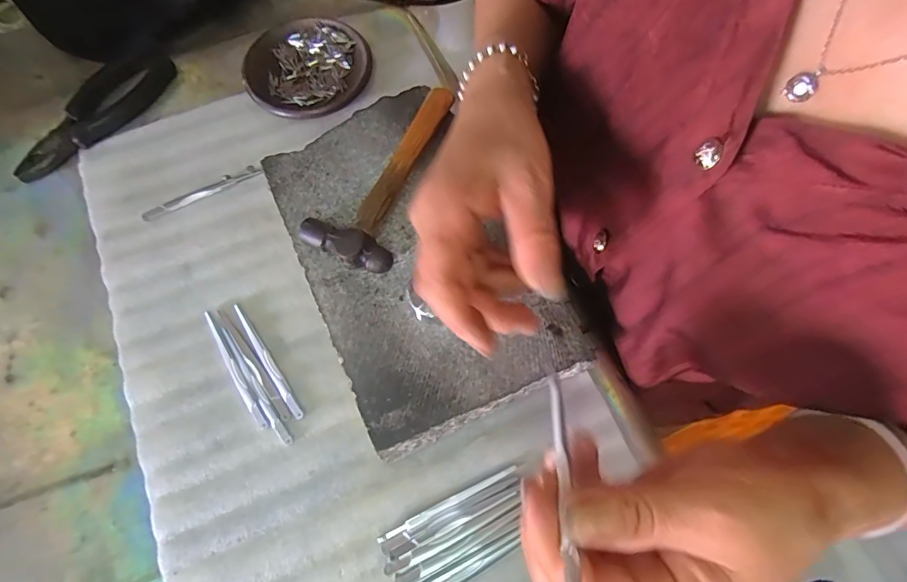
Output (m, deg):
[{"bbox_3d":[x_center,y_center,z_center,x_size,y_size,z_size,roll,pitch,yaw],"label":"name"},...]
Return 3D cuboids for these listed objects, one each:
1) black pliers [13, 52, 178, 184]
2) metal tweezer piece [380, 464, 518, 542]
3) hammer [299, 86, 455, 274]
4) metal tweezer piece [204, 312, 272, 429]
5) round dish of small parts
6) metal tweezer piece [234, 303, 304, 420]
[{"bbox_3d":[-0.321,-0.158,0.406,0.060,0.014,0.155,33,76,12],"label":"black pliers"},{"bbox_3d":[-0.003,0.145,0.314,0.103,0.008,0.006,-25,73,-6],"label":"metal tweezer piece"},{"bbox_3d":[-0.048,-0.087,0.324,0.060,0.022,0.149,19,73,8],"label":"hammer"},{"bbox_3d":[-0.164,0.057,0.340,0.009,0.004,0.102,-33,74,-9],"label":"metal tweezer piece"},{"bbox_3d":[-0.132,-0.203,0.418,0.110,0.013,0.106,-1,72,2],"label":"round dish of small parts"},{"bbox_3d":[-0.139,0.051,0.342,0.008,0.005,0.101,-33,74,-9],"label":"metal tweezer piece"}]

